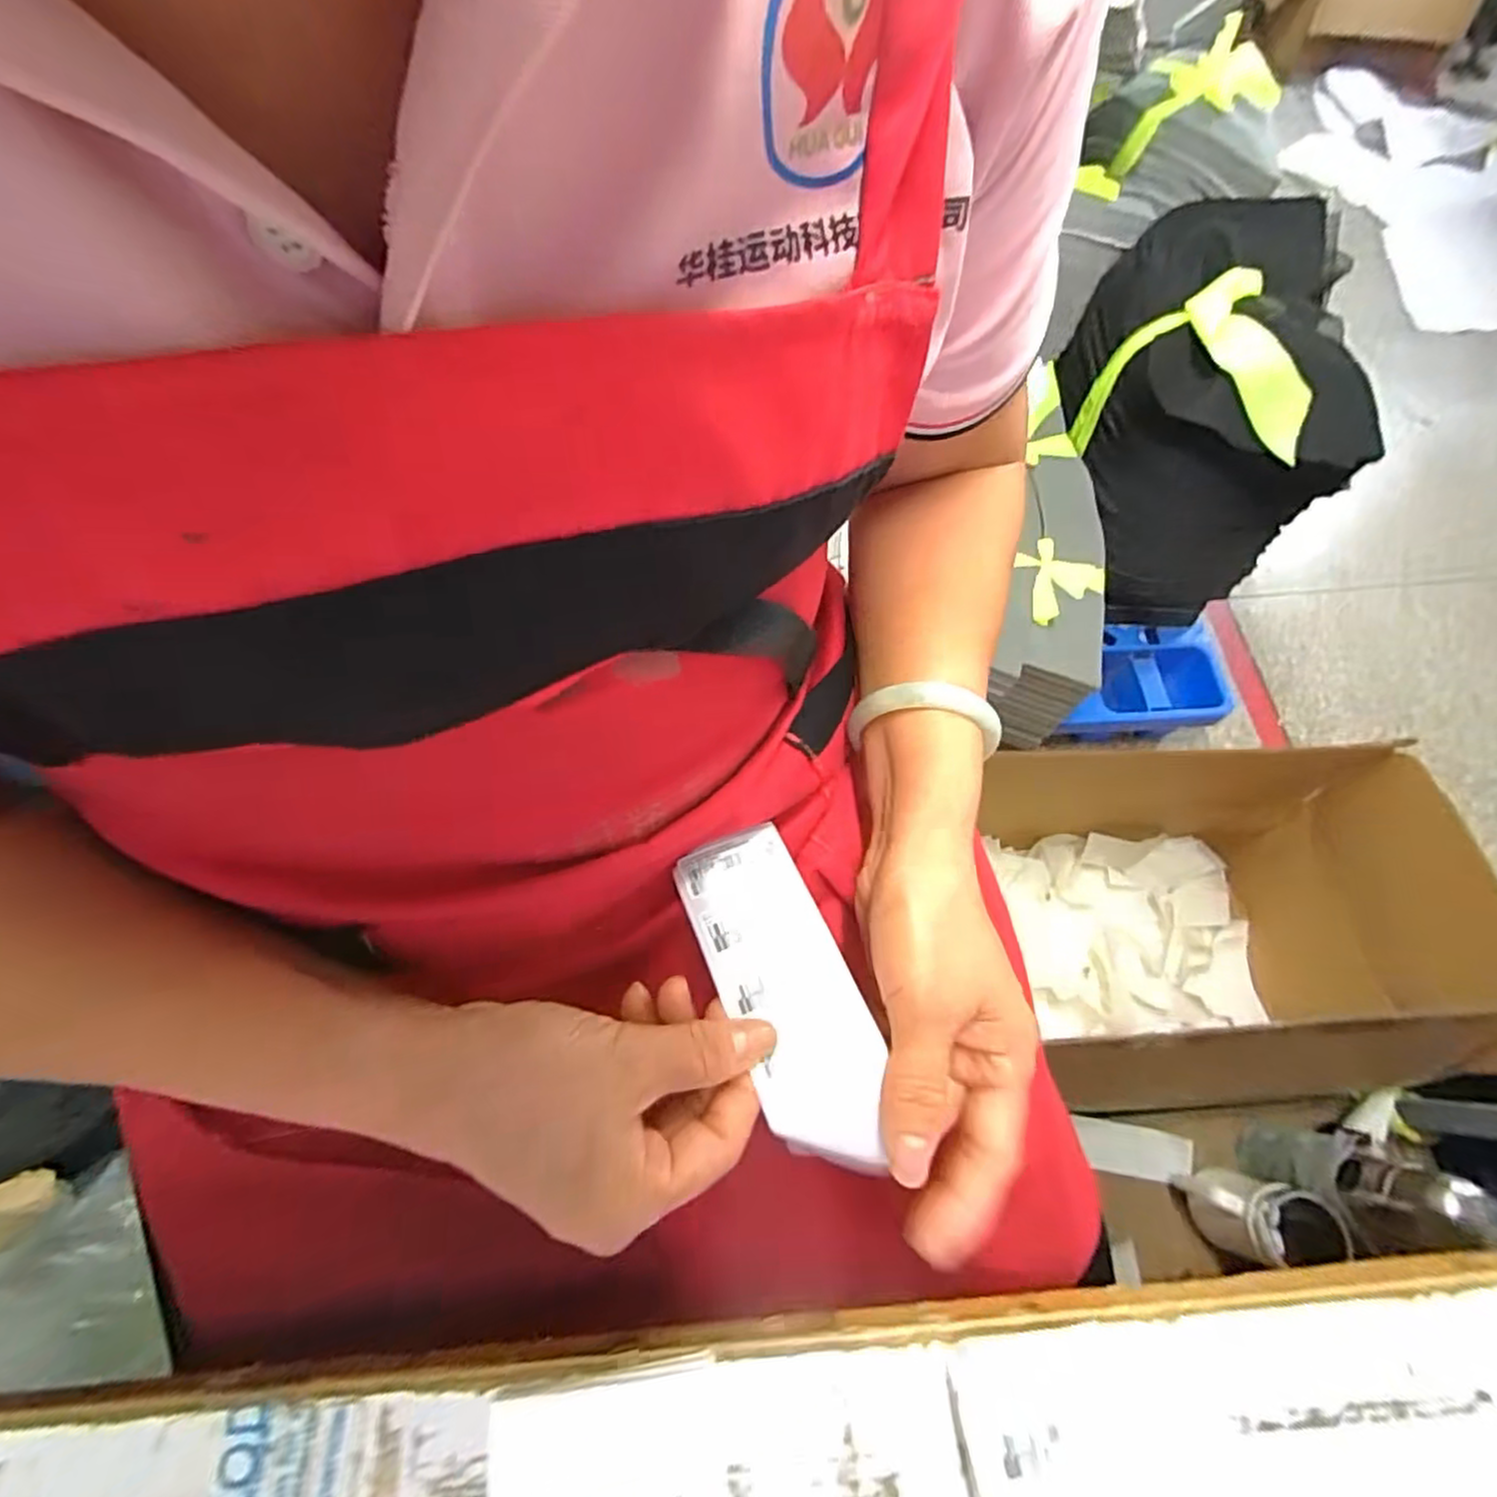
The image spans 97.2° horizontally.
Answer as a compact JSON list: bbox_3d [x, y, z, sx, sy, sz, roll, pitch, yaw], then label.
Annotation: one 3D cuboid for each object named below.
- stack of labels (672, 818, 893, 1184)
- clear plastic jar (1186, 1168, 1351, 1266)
[{"bbox_3d":[0.015,0.099,0.270,0.052,0.016,0.134,-22,70,-9],"label":"stack of labels"},{"bbox_3d":[0.518,0.476,0.674,0.092,0.117,0.069,1,66,1],"label":"clear plastic jar"}]

